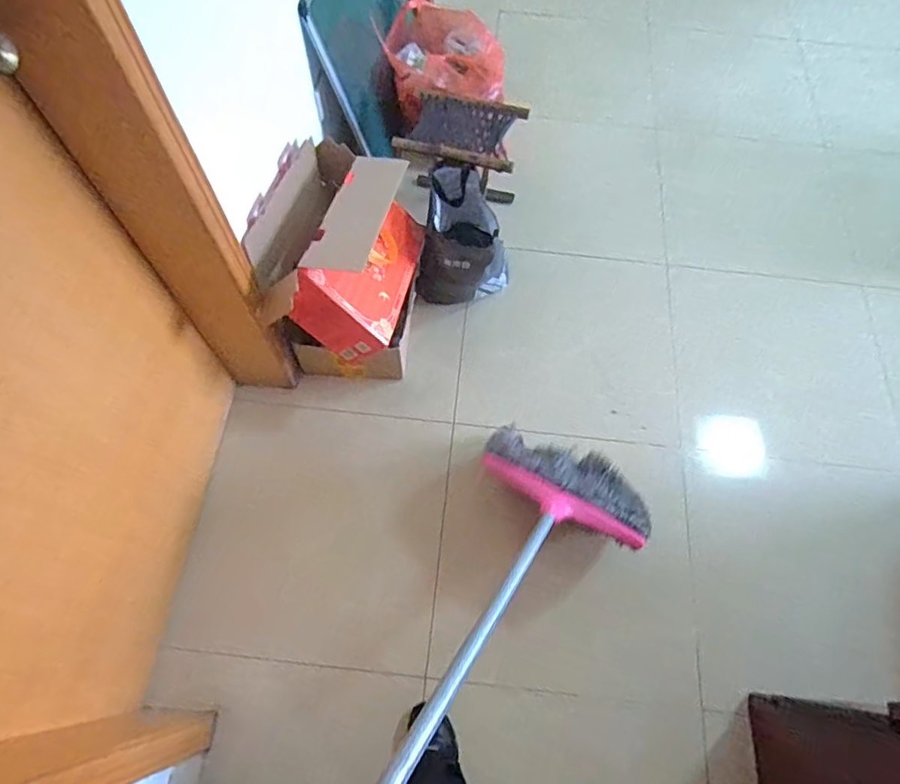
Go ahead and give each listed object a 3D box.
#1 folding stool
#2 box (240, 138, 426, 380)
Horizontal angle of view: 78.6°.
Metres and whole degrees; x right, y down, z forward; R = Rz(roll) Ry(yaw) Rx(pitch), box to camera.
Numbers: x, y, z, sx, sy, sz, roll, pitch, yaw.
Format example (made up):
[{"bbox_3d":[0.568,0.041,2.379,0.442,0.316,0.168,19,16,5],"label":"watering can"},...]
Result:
[{"bbox_3d":[0.034,-0.630,1.543,0.309,0.303,0.253,11,65,4],"label":"folding stool"},{"bbox_3d":[-0.239,-0.304,1.329,0.299,0.442,0.468,7,65,2],"label":"box"}]

